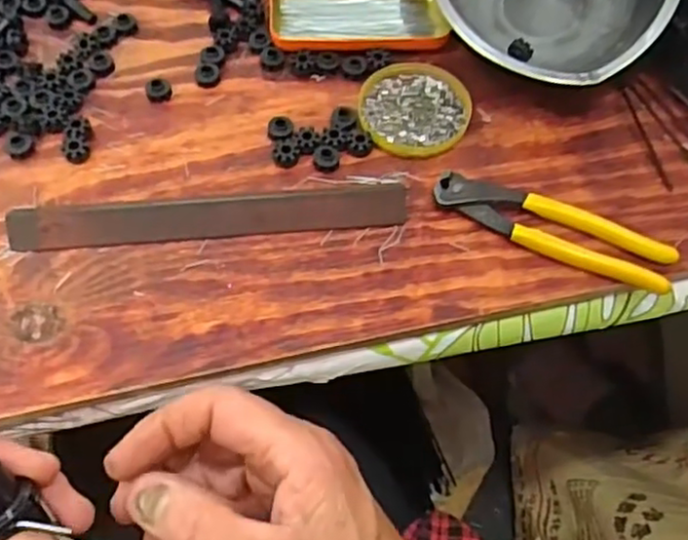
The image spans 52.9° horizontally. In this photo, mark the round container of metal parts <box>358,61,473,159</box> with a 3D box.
[{"bbox_3d":[0.054,-0.124,0.525,0.081,0.009,0.087,1,61,-1],"label":"round container of metal parts"}]

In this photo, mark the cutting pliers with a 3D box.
[{"bbox_3d":[0.140,-0.028,0.468,0.161,0.018,0.036,24,63,11],"label":"cutting pliers"}]

